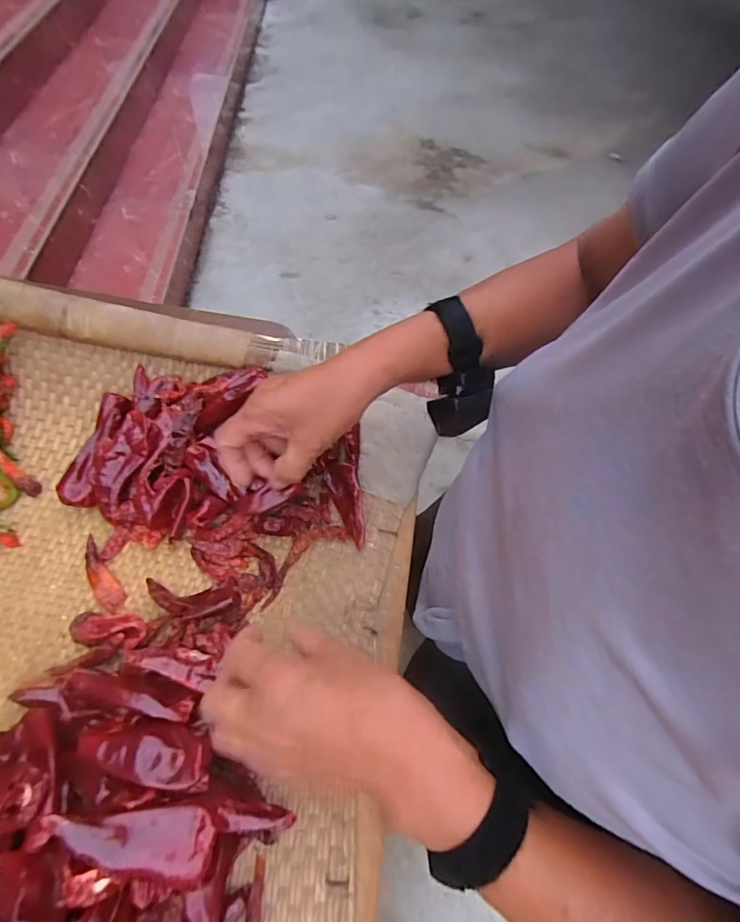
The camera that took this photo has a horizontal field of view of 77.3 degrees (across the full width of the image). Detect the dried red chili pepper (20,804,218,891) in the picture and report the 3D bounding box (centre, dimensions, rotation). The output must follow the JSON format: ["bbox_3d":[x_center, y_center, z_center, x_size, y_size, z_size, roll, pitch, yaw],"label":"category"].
[{"bbox_3d":[-0.141,0.214,0.264,0.102,0.025,0.036,9,59,1],"label":"dried red chili pepper"}]

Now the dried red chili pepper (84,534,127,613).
[{"bbox_3d":[-0.242,0.102,0.415,0.022,0.007,0.069,-28,81,-18],"label":"dried red chili pepper"}]

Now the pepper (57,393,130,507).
[{"bbox_3d":[-0.267,-0.012,0.451,0.031,0.019,0.114,16,77,8],"label":"pepper"}]

